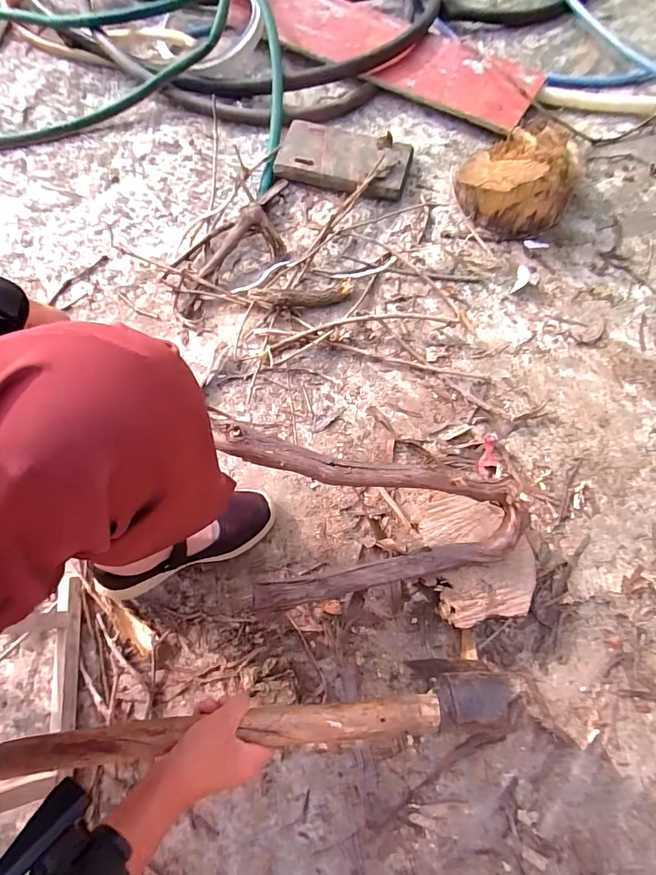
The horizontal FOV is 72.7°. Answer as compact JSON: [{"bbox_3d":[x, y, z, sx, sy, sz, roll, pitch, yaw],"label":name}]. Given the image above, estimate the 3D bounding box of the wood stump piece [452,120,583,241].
[{"bbox_3d":[0.332,-0.468,0.787,0.200,0.120,0.177,23,72,10],"label":"wood stump piece"}]

